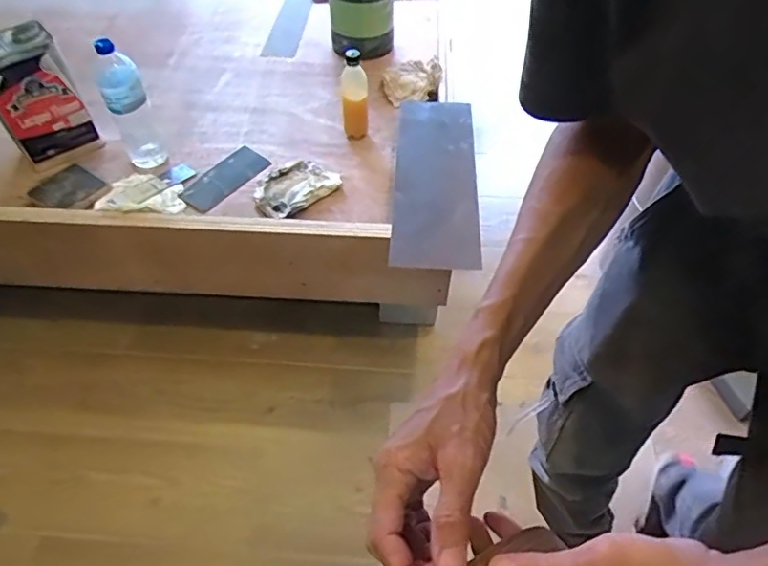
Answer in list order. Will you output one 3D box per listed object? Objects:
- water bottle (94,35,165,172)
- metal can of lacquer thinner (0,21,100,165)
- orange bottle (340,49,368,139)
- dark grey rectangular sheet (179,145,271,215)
[{"bbox_3d":[-0.477,-0.329,1.007,0.080,0.234,0.066,-20,54,-15],"label":"water bottle"},{"bbox_3d":[-0.645,-0.335,1.000,0.142,0.232,0.076,-33,60,-23],"label":"metal can of lacquer thinner"},{"bbox_3d":[-0.063,-0.401,1.129,0.055,0.186,0.066,-5,52,-4],"label":"orange bottle"},{"bbox_3d":[-0.323,-0.211,1.088,0.080,0.011,0.180,36,64,14],"label":"dark grey rectangular sheet"}]

